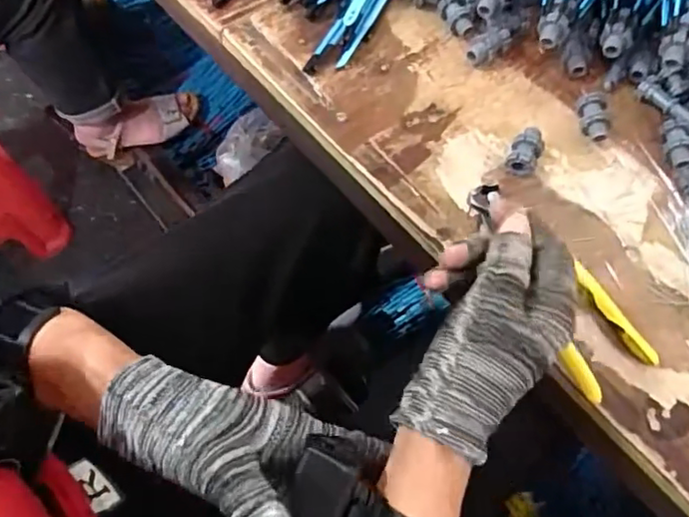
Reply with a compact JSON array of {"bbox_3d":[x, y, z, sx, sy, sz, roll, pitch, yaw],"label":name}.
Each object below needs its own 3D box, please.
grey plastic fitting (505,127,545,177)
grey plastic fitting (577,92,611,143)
[{"bbox_3d":[0.139,-0.080,0.463,0.023,0.023,0.033,29,65,10],"label":"grey plastic fitting"},{"bbox_3d":[0.199,-0.116,0.481,0.020,0.017,0.042,6,63,-2],"label":"grey plastic fitting"}]

